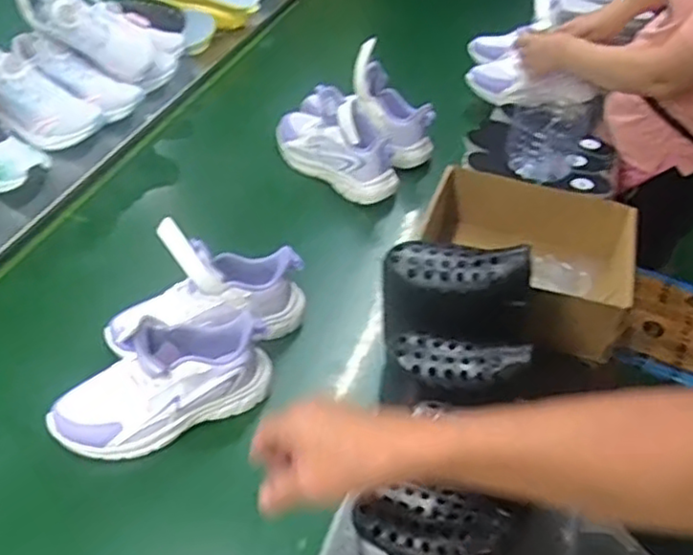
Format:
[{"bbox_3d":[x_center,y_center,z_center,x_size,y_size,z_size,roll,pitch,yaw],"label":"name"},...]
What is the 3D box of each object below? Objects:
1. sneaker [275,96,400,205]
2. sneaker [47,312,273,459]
[{"bbox_3d":[-0.021,-0.234,1.118,0.251,0.116,0.092,33,51,25],"label":"sneaker"},{"bbox_3d":[-0.204,0.110,0.742,0.240,0.119,0.083,-19,50,-23],"label":"sneaker"}]

